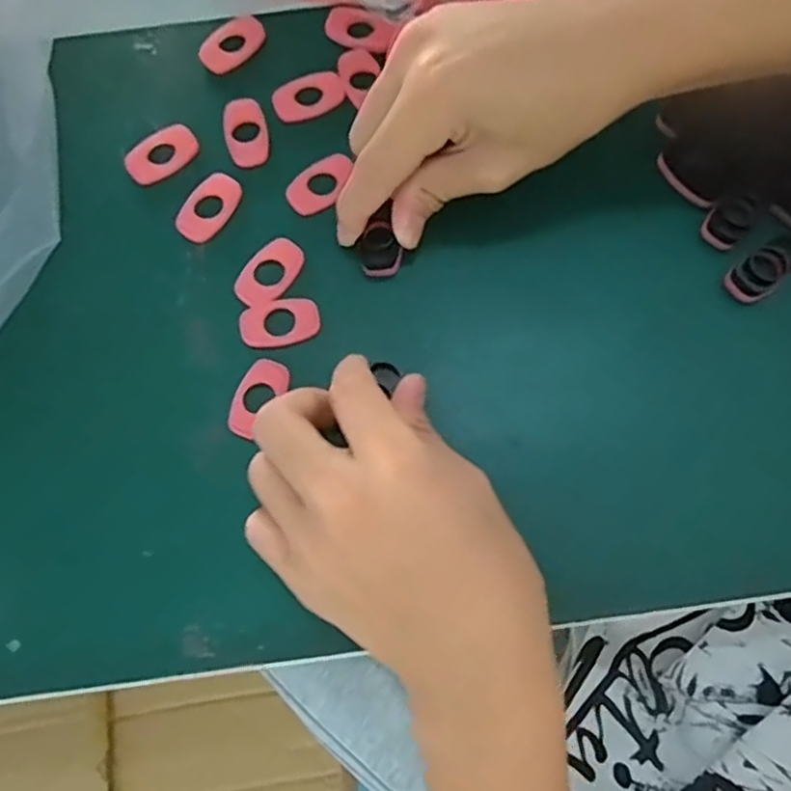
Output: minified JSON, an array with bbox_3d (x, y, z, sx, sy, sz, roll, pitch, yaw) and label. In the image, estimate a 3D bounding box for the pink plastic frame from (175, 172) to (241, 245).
[{"bbox_3d":[-0.081,-0.082,0.288,0.020,0.004,0.033,35,79,9],"label":"pink plastic frame"}]

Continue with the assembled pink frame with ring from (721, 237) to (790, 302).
[{"bbox_3d":[0.155,-0.054,0.277,0.034,0.004,0.017,-38,78,-8],"label":"assembled pink frame with ring"}]

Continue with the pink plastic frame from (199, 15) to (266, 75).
[{"bbox_3d":[-0.076,-0.165,0.311,0.018,0.007,0.033,39,79,10],"label":"pink plastic frame"}]

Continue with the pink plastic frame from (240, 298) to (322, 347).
[{"bbox_3d":[-0.047,-0.030,0.273,0.032,0.004,0.019,-8,76,-1],"label":"pink plastic frame"}]

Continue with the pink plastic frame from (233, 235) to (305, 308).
[{"bbox_3d":[-0.053,-0.052,0.279,0.021,0.004,0.032,33,78,9],"label":"pink plastic frame"}]

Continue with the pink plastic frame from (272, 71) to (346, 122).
[{"bbox_3d":[-0.040,-0.137,0.302,0.033,0.004,0.022,-16,76,-3],"label":"pink plastic frame"}]

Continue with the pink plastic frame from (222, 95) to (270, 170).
[{"bbox_3d":[-0.067,-0.118,0.297,0.018,0.004,0.035,-14,76,-3],"label":"pink plastic frame"}]

